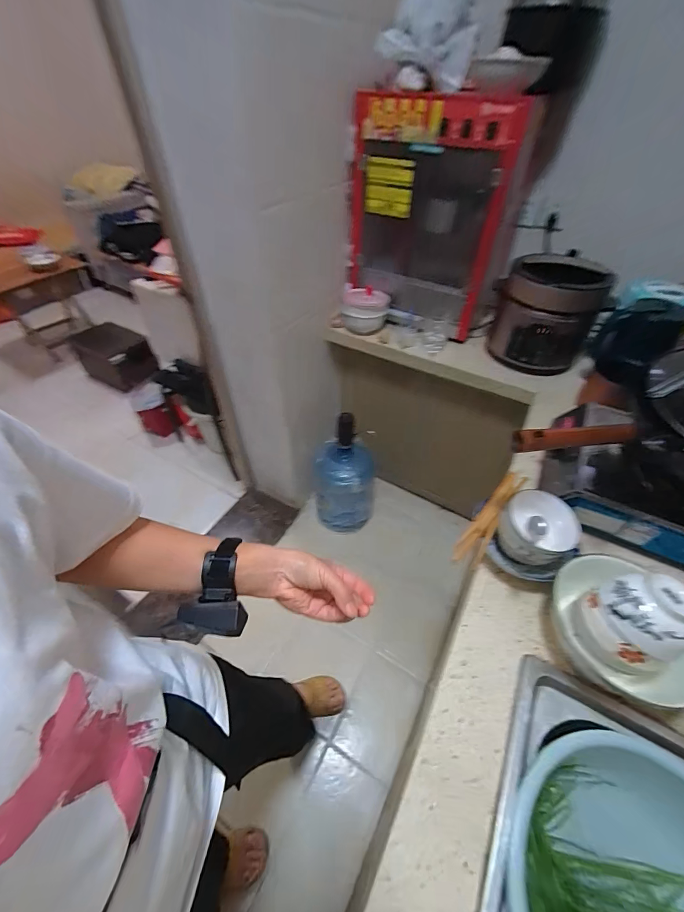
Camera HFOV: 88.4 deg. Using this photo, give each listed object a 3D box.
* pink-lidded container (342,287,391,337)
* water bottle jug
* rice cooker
[{"bbox_3d":[0.075,-0.484,1.202,0.155,0.113,0.139,7,47,5],"label":"pink-lidded container"},{"bbox_3d":[0.016,0.062,1.465,0.233,0.561,0.249,2,47,1],"label":"water bottle jug"},{"bbox_3d":[0.576,-0.407,1.021,0.274,0.265,0.246,29,53,24],"label":"rice cooker"}]

